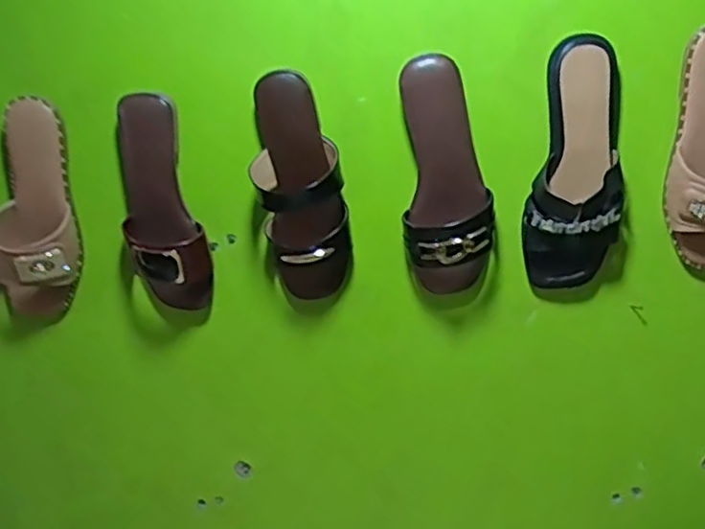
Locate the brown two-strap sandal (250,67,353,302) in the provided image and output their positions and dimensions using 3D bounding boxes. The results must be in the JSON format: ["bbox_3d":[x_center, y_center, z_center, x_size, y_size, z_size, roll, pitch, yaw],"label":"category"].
[{"bbox_3d":[-0.050,-0.069,0.691,0.090,0.227,0.079,-6,17,-2],"label":"brown two-strap sandal"}]

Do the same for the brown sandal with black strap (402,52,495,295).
[{"bbox_3d":[0.097,-0.083,0.693,0.091,0.234,0.053,-3,17,8],"label":"brown sandal with black strap"}]

